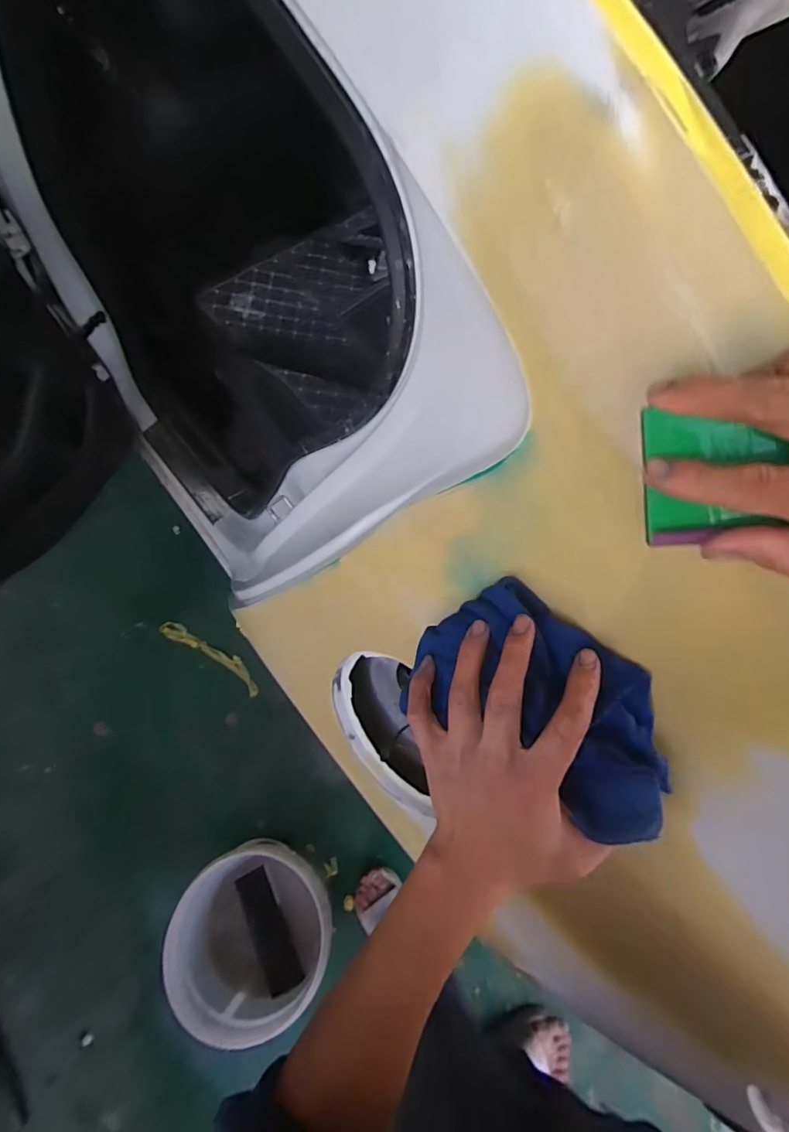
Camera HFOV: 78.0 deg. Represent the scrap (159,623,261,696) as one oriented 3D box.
[{"bbox_3d":[-0.521,0.248,1.383,0.360,0.046,0.067,30,70,13],"label":"scrap"}]

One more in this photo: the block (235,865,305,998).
[{"bbox_3d":[-0.254,0.731,0.979,0.065,0.027,0.216,-26,69,-11],"label":"block"}]

